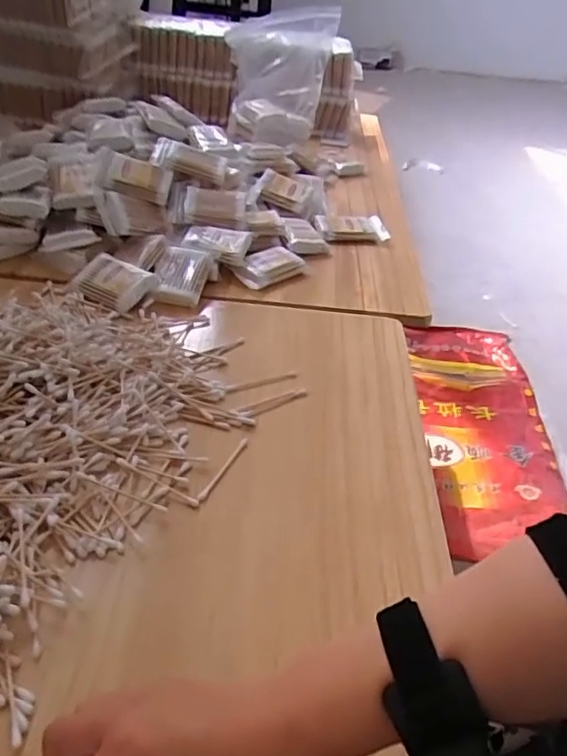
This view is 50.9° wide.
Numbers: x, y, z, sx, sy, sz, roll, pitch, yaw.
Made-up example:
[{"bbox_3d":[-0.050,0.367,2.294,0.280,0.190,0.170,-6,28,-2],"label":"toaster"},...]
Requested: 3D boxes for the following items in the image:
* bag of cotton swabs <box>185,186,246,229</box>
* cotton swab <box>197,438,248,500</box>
[{"bbox_3d":[-0.083,-0.206,0.725,0.072,0.019,0.059,8,61,-10],"label":"bag of cotton swabs"},{"bbox_3d":[-0.046,0.069,0.463,0.008,0.004,0.074,21,40,16],"label":"cotton swab"}]

